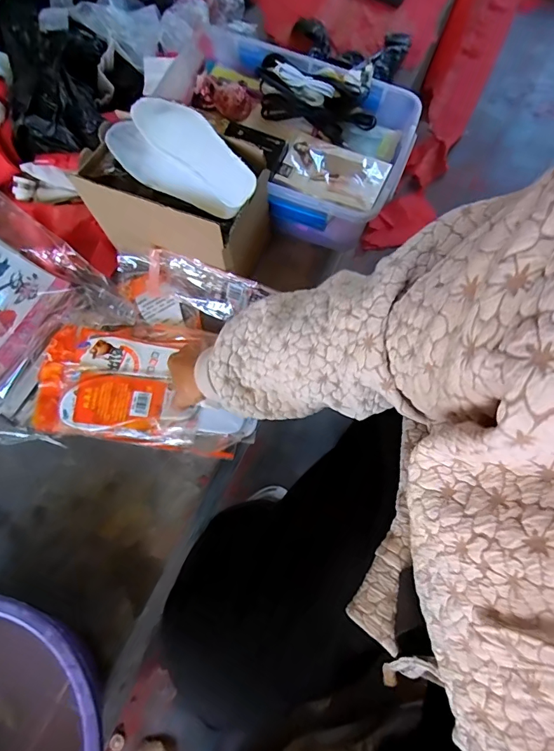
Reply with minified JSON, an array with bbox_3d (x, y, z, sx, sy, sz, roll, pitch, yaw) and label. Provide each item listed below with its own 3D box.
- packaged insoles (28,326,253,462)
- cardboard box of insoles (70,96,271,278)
[{"bbox_3d":[-0.172,0.008,0.577,0.288,0.026,0.170,9,73,2],"label":"packaged insoles"},{"bbox_3d":[-0.117,-0.220,0.552,0.196,0.158,0.152,18,74,5],"label":"cardboard box of insoles"}]

